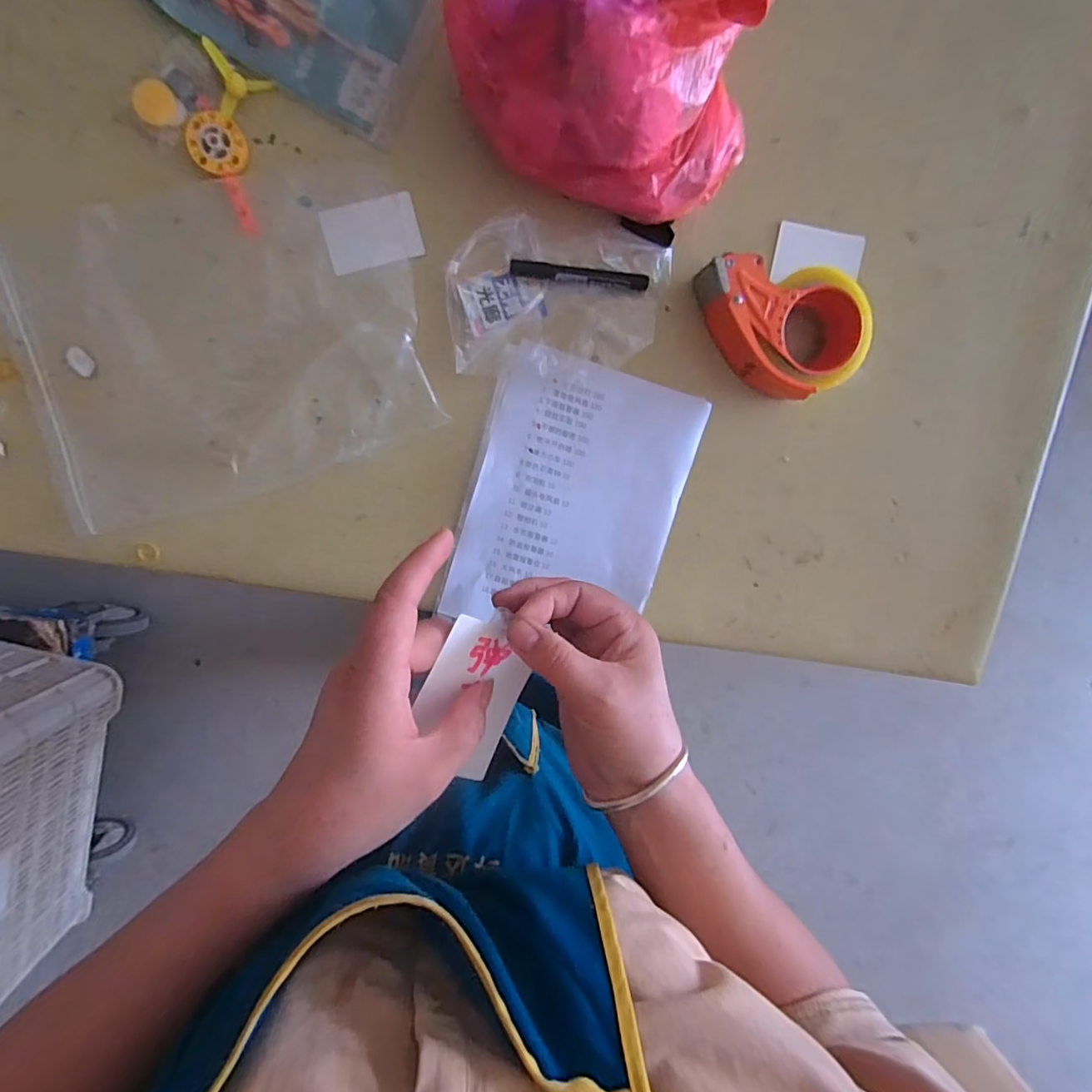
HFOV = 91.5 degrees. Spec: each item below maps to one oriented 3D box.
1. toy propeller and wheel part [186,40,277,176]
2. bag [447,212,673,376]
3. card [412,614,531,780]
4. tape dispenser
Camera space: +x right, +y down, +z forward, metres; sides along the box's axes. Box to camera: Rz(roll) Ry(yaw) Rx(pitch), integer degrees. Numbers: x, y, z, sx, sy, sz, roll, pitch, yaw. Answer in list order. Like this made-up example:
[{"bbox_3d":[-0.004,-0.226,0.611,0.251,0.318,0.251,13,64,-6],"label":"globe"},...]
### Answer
[{"bbox_3d":[-0.288,-0.387,0.471,0.051,0.035,0.096,34,96,-8],"label":"toy propeller and wheel part"},{"bbox_3d":[0.013,-0.239,0.519,0.209,0.024,0.137,2,99,-3],"label":"bag"},{"bbox_3d":[-0.041,0.086,0.296,0.060,0.004,0.085,26,90,-34],"label":"card"},{"bbox_3d":[0.224,-0.206,0.520,0.158,0.061,0.112,7,99,-4],"label":"tape dispenser"}]

